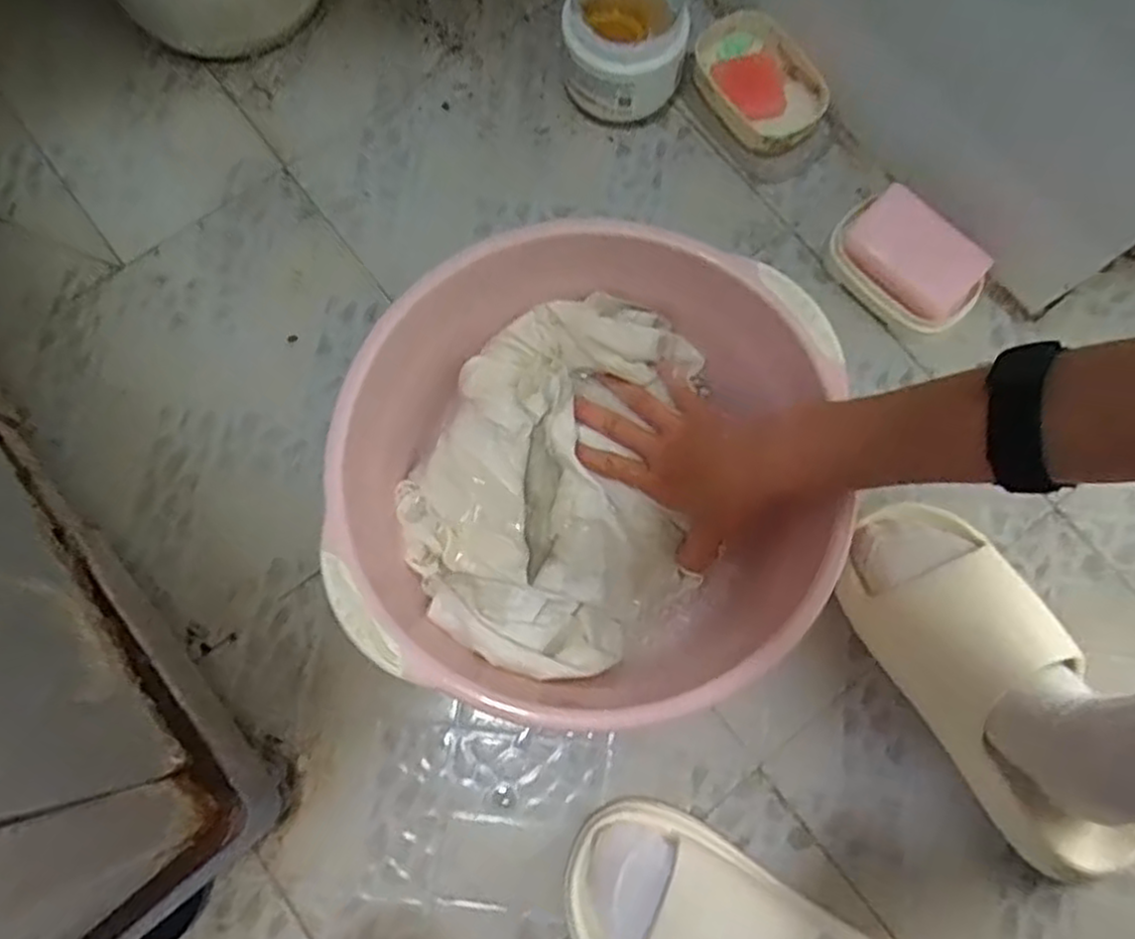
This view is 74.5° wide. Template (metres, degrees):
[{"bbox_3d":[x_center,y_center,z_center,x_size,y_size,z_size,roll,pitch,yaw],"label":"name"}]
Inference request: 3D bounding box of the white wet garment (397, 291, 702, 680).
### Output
[{"bbox_3d":[-0.010,0.006,0.502,0.190,0.049,0.245,0,76,-1],"label":"white wet garment"}]

